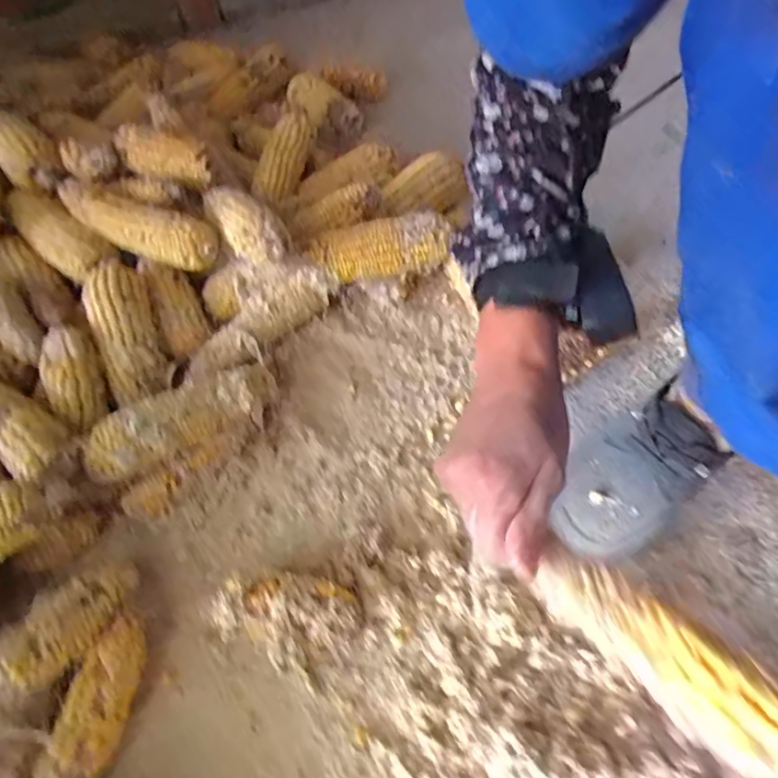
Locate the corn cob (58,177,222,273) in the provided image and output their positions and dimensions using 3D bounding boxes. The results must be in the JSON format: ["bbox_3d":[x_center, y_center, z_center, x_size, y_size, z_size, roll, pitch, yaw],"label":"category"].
[{"bbox_3d":[-0.261,-0.173,0.584,0.171,0.050,0.054,21,58,20],"label":"corn cob"}]

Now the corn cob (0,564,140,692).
[{"bbox_3d":[-0.229,0.164,0.409,0.042,0.035,0.112,21,29,17],"label":"corn cob"}]

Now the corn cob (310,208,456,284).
[{"bbox_3d":[-0.008,-0.148,0.583,0.141,0.048,0.042,-16,53,-6],"label":"corn cob"}]

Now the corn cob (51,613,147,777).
[{"bbox_3d":[-0.200,0.217,0.401,0.034,0.042,0.096,8,56,9],"label":"corn cob"}]

